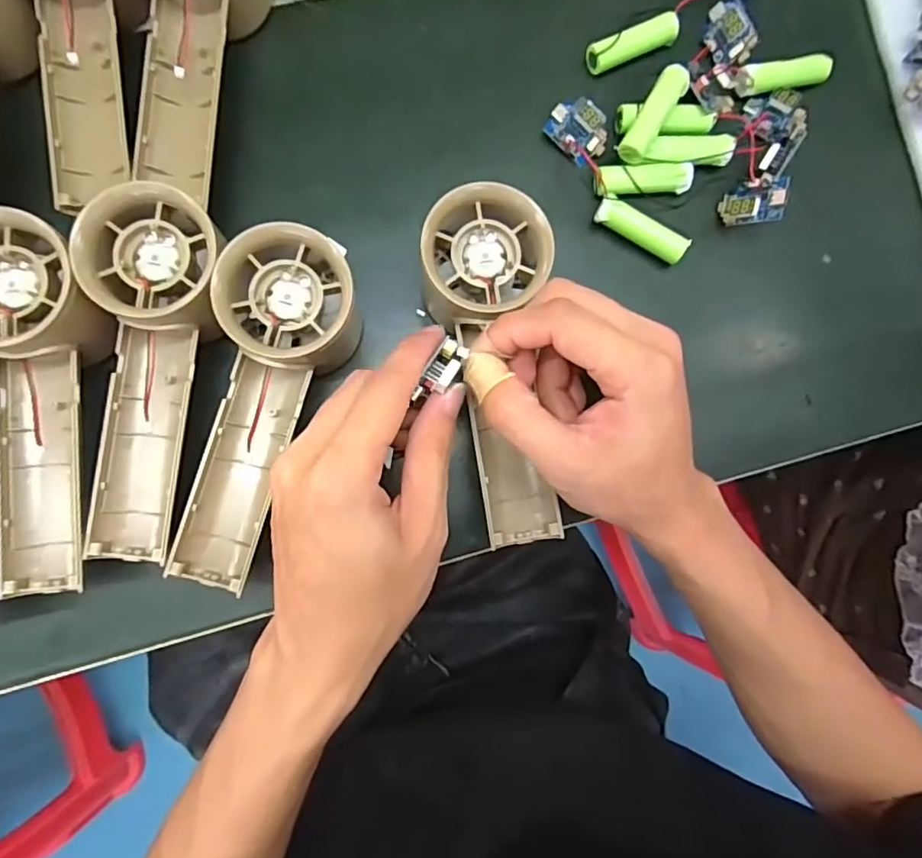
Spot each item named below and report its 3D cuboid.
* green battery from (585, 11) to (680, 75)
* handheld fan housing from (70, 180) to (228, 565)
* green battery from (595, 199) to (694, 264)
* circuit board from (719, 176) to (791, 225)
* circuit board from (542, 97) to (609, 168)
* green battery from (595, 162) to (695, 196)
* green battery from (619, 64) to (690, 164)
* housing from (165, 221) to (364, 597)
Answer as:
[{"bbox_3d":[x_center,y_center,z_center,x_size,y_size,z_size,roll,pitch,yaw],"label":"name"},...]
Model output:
[{"bbox_3d":[0.092,-0.206,0.306,0.050,0.017,0.014,-22,88,-5],"label":"green battery"},{"bbox_3d":[-0.131,-0.021,0.240,0.055,0.031,0.156,1,86,-4],"label":"handheld fan housing"},{"bbox_3d":[0.094,-0.104,0.299,0.050,0.015,0.013,26,85,-2],"label":"green battery"},{"bbox_3d":[0.151,-0.119,0.295,0.010,0.034,0.022,4,96,-39],"label":"circuit board"},{"bbox_3d":[0.062,-0.157,0.297,0.032,0.009,0.026,39,113,-10],"label":"circuit board"},{"bbox_3d":[0.096,-0.131,0.299,0.051,0.015,0.015,-8,87,-5],"label":"green battery"},{"bbox_3d":[0.098,-0.160,0.290,0.015,0.011,0.053,32,85,-1],"label":"green battery"},{"bbox_3d":[-0.094,-0.008,0.257,0.052,0.060,0.153,22,85,-2],"label":"housing"}]

